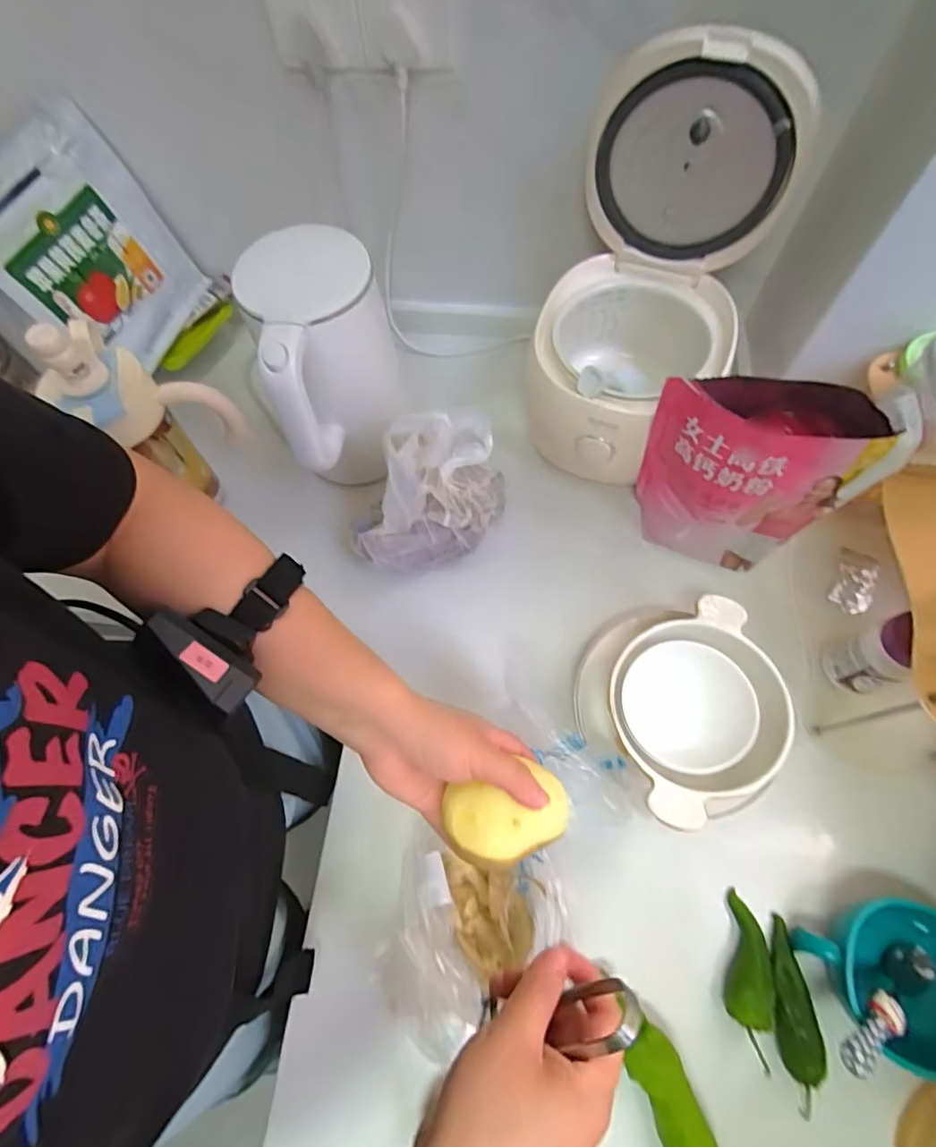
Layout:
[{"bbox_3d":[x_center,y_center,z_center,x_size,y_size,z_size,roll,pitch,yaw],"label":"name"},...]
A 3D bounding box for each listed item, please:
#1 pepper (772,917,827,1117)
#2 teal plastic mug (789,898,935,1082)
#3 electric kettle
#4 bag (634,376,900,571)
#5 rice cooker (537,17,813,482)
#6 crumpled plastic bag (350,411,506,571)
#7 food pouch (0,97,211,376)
[{"bbox_3d":[0.274,0.371,0.445,0.031,0.019,0.131,-3,66,2],"label":"pepper"},{"bbox_3d":[0.363,0.335,0.438,0.120,0.057,0.113,-1,66,2],"label":"teal plastic mug"},{"bbox_3d":[-0.143,-0.200,0.588,0.123,0.247,0.176,-8,66,-1],"label":"electric kettle"},{"bbox_3d":[0.267,-0.094,0.539,0.178,0.216,0.065,18,68,11],"label":"bag"},{"bbox_3d":[0.188,-0.287,0.551,0.196,0.331,0.257,15,68,9],"label":"rice cooker"},{"bbox_3d":[-0.039,-0.083,0.556,0.180,0.158,0.081,-33,69,-12],"label":"crumpled plastic bag"},{"bbox_3d":[-0.445,-0.388,0.644,0.022,0.234,0.240,4,64,22],"label":"food pouch"}]

